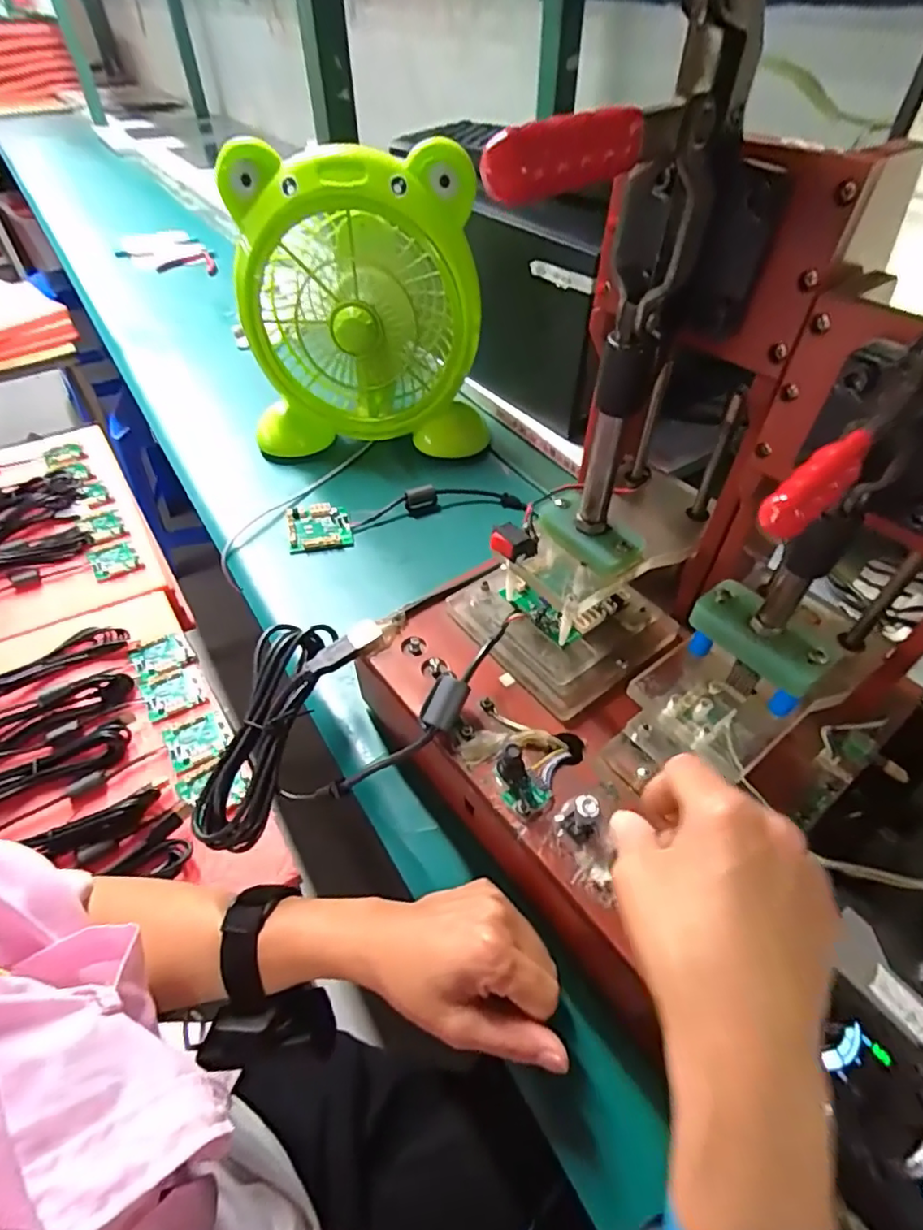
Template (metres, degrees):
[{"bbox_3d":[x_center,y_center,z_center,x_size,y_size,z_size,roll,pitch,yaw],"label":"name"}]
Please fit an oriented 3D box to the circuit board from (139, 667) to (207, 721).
[{"bbox_3d":[-0.317,0.086,0.633,0.059,0.010,0.055,-24,52,-21],"label":"circuit board"}]

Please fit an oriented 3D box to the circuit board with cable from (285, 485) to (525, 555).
[{"bbox_3d":[-0.055,-0.103,0.565,0.230,0.020,0.061,-11,48,-10],"label":"circuit board with cable"}]

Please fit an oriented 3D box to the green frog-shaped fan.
[{"bbox_3d":[-0.102,-0.318,0.595,0.237,0.261,0.152,-1,47,-1],"label":"green frog-shaped fan"}]

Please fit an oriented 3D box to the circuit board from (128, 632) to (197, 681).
[{"bbox_3d":[-0.347,0.048,0.666,0.062,0.009,0.054,-25,52,-21],"label":"circuit board"}]

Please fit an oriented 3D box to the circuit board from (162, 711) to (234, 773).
[{"bbox_3d":[-0.270,0.128,0.593,0.061,0.006,0.057,-18,44,-29],"label":"circuit board"}]

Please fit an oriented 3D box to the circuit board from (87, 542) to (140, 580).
[{"bbox_3d":[-0.468,-0.075,0.773,0.056,0.010,0.050,-24,52,-21],"label":"circuit board"}]

